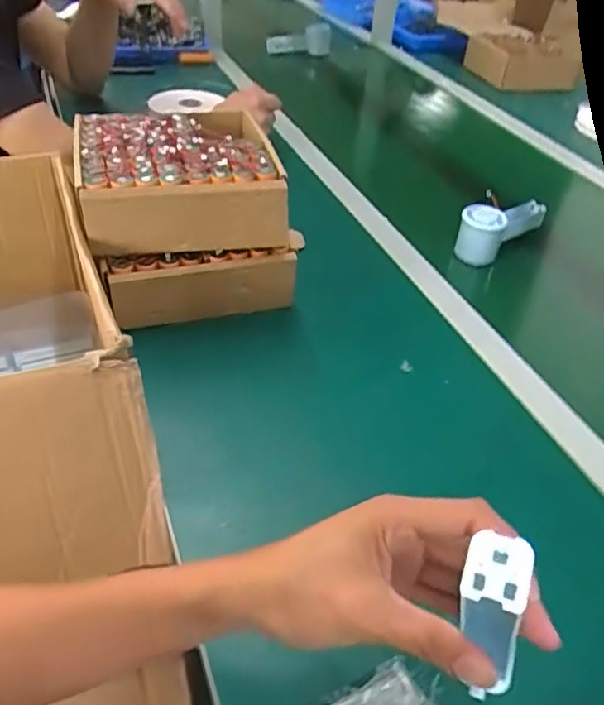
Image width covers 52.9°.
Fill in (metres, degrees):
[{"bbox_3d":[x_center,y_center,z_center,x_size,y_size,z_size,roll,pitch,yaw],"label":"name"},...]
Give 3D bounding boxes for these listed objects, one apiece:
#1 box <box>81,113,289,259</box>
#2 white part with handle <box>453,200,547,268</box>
[{"bbox_3d":[-0.126,-0.177,0.612,0.184,0.082,0.162,-8,43,-16],"label":"box"},{"bbox_3d":[0.252,-0.162,0.774,0.146,0.059,0.049,-29,52,-34],"label":"white part with handle"}]

